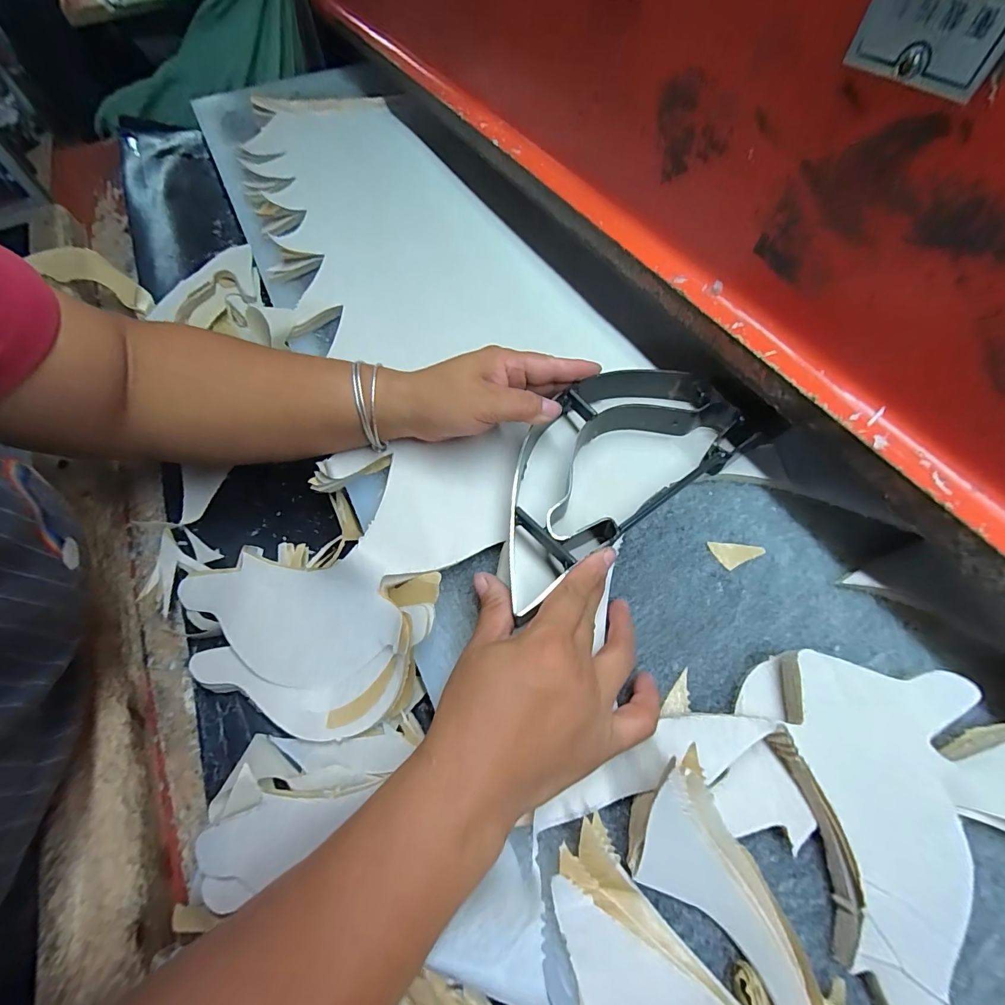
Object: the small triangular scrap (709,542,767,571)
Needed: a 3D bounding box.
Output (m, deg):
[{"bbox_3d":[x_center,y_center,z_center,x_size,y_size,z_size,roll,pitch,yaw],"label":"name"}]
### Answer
[{"bbox_3d":[0.169,0.033,0.311,0.033,0.004,0.023,-23,62,-11],"label":"small triangular scrap"}]

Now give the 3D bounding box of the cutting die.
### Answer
[{"bbox_3d":[0.068,-0.026,0.325,0.231,0.045,0.120,-34,64,-16],"label":"cutting die"}]

